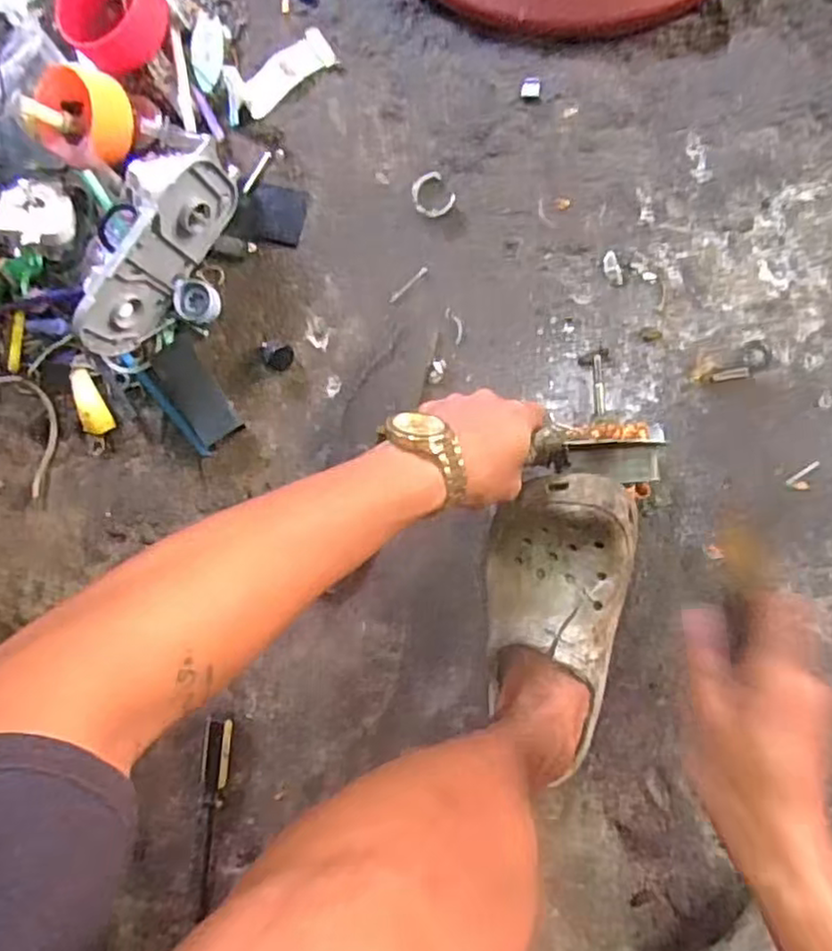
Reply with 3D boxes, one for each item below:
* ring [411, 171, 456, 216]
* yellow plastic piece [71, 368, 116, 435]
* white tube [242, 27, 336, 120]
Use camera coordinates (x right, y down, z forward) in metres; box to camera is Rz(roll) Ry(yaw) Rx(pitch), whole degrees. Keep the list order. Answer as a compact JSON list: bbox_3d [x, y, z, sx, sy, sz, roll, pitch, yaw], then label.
[{"bbox_3d":[0.013,-0.242,0.593,0.033,0.006,0.037,-34,86,8],"label":"ring"},{"bbox_3d":[-0.302,-0.069,0.636,0.027,0.010,0.062,-19,103,-16],"label":"yellow plastic piece"},{"bbox_3d":[-0.117,-0.359,0.606,0.087,0.016,0.037,-32,86,8],"label":"white tube"}]

